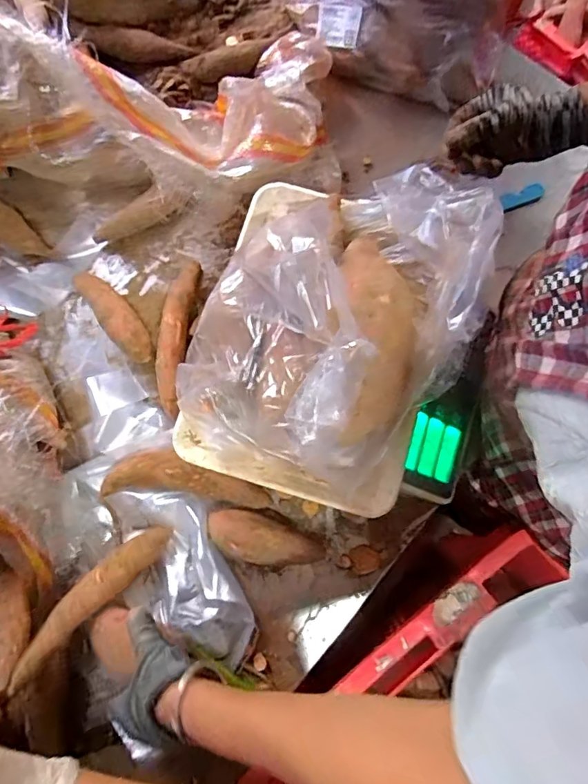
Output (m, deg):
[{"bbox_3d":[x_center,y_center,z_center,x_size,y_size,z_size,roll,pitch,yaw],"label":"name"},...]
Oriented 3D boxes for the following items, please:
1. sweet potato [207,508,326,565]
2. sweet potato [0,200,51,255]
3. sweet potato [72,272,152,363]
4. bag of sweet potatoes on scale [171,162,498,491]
[{"bbox_3d":[-0.030,0.155,0.526,0.122,0.036,0.049,15,80,4],"label":"sweet potato"},{"bbox_3d":[-0.339,-0.193,0.597,0.044,0.034,0.093,-44,81,-7],"label":"sweet potato"},{"bbox_3d":[-0.210,-0.093,0.585,0.040,0.043,0.146,-41,81,-6],"label":"sweet potato"},{"bbox_3d":[0.032,-0.072,0.399,0.196,0.168,0.282,35,82,7],"label":"bag of sweet potatoes on scale"}]

